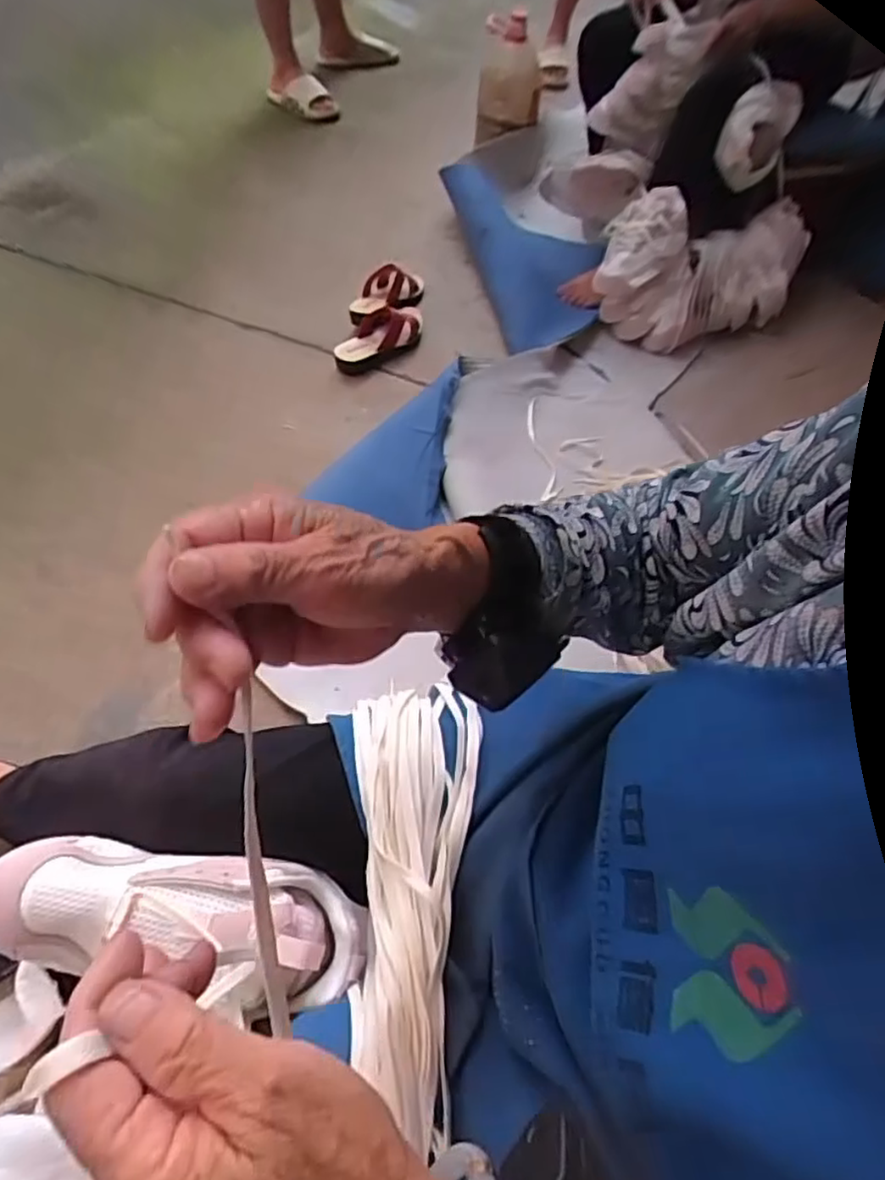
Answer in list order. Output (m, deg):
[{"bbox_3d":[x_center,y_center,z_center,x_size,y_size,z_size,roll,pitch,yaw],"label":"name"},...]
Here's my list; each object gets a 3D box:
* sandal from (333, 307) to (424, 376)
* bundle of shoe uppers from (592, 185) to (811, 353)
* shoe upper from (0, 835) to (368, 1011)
[{"bbox_3d":[-0.122,-0.504,1.337,0.223,0.055,0.096,-30,65,-24],"label":"sandal"},{"bbox_3d":[0.534,-0.640,1.370,0.443,0.215,0.194,-2,57,-8],"label":"bundle of shoe uppers"},{"bbox_3d":[-0.172,0.221,0.436,0.241,0.072,0.097,13,54,-7],"label":"shoe upper"}]

